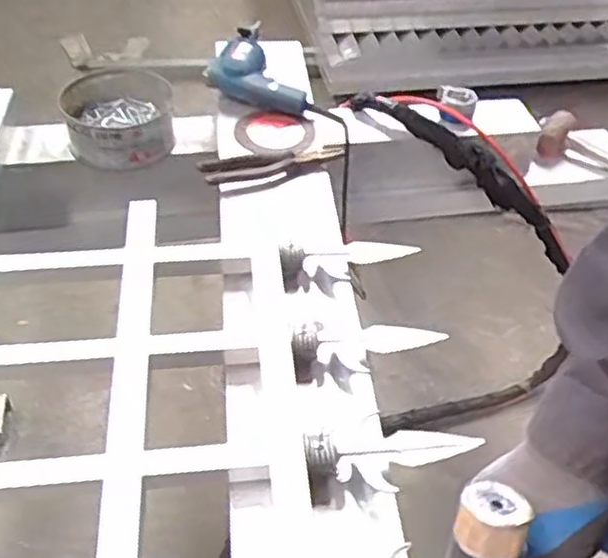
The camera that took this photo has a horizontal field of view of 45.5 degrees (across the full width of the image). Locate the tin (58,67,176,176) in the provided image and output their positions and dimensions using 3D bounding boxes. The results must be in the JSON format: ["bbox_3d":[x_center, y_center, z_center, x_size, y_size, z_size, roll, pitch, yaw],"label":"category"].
[{"bbox_3d":[-0.294,-0.257,1.176,0.171,0.098,0.187,2,44,-1],"label":"tin"}]

